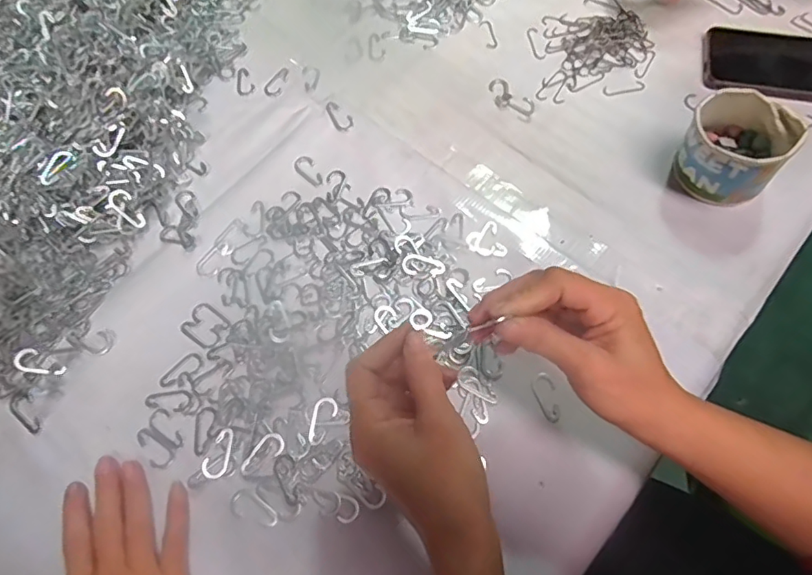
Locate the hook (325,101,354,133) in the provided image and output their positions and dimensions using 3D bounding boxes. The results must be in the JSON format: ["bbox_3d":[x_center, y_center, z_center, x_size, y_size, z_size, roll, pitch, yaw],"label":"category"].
[{"bbox_3d":[-0.067,-0.171,0.516,0.019,0.005,0.036,-29,68,-11],"label":"hook"}]

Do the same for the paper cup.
[{"bbox_3d":[0.278,-0.119,0.445,0.075,0.073,0.078,-1,66,1],"label":"paper cup"}]

